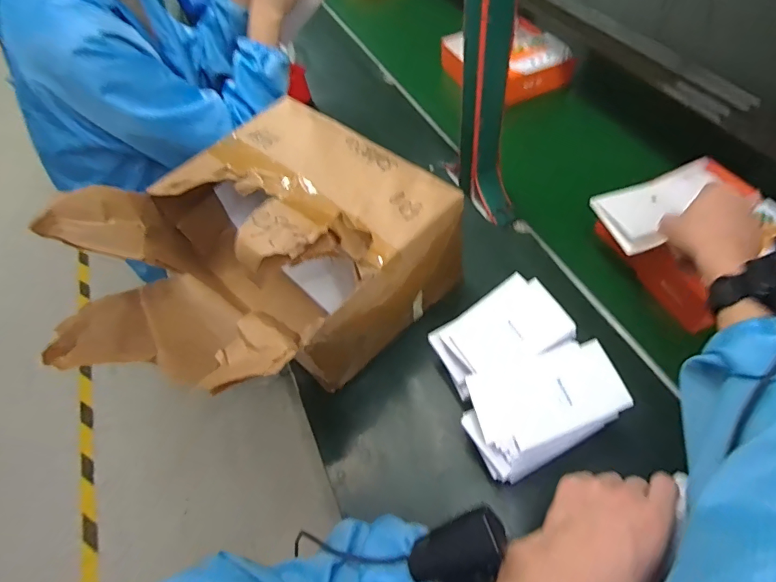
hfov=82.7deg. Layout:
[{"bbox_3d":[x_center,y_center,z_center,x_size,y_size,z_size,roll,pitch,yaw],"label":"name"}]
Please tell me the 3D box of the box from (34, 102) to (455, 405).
[{"bbox_3d":[-0.168,-0.029,0.544,0.337,0.175,0.411,38,64,25],"label":"box"}]

